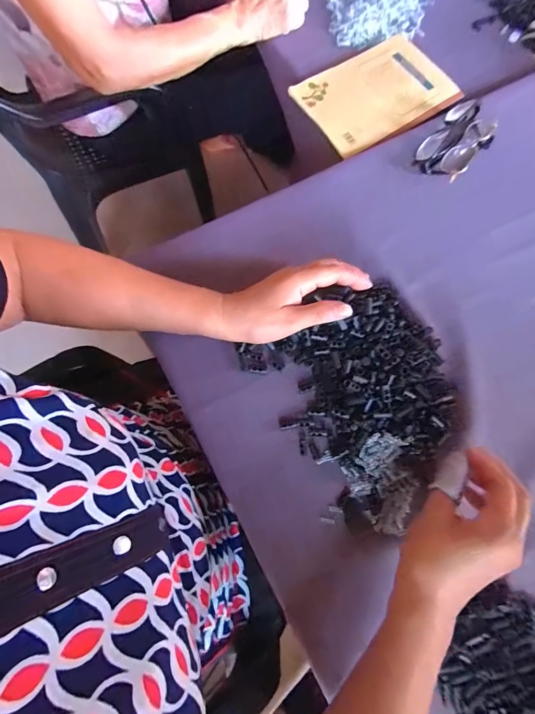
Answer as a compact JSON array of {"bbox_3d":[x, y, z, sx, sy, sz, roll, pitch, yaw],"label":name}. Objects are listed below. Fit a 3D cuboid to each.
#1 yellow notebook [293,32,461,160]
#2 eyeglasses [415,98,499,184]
[{"bbox_3d":[0.165,-0.385,0.510,0.221,0.011,0.148,-34,79,-10],"label":"yellow notebook"},{"bbox_3d":[0.253,-0.287,0.471,0.067,0.032,0.122,40,78,8],"label":"eyeglasses"}]

